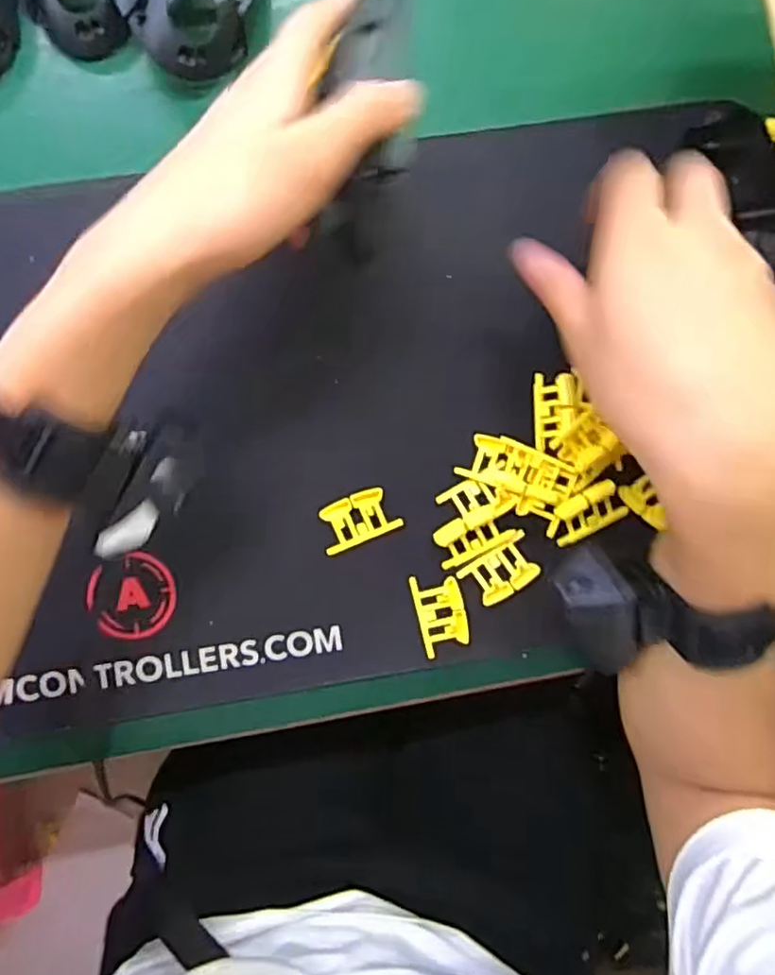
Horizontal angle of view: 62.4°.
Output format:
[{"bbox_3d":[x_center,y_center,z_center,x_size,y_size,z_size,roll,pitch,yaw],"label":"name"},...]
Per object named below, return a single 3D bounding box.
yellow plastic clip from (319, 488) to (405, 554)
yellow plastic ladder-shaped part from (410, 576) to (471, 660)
[{"bbox_3d":[-0.017,0.018,0.355,0.042,0.004,0.026,-23,99,-2],"label":"yellow plastic clip"},{"bbox_3d":[0.030,0.070,0.356,0.027,0.005,0.043,-13,88,-5],"label":"yellow plastic ladder-shaped part"}]

